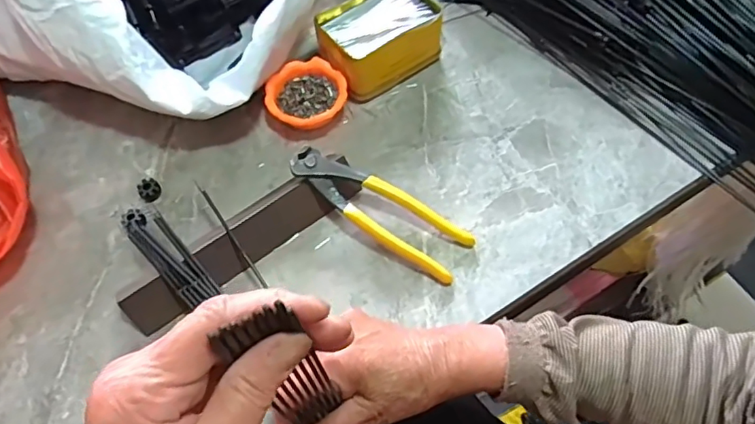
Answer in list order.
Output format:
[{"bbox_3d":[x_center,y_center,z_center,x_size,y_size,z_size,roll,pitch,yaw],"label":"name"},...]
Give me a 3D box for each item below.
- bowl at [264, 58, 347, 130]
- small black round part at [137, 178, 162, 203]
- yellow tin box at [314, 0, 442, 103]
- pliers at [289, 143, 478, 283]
[{"bbox_3d":[-0.068,-0.110,0.528,0.074,0.035,0.069,-1,61,2],"label":"bowl"},{"bbox_3d":[-0.204,-0.018,0.492,0.019,0.017,0.017,-37,66,-17],"label":"small black round part"},{"bbox_3d":[0.001,-0.175,0.548,0.114,0.054,0.092,-32,64,-15],"label":"yellow tin box"},{"bbox_3d":[0.001,-0.004,0.455,0.162,0.017,0.047,33,64,6],"label":"pliers"}]

